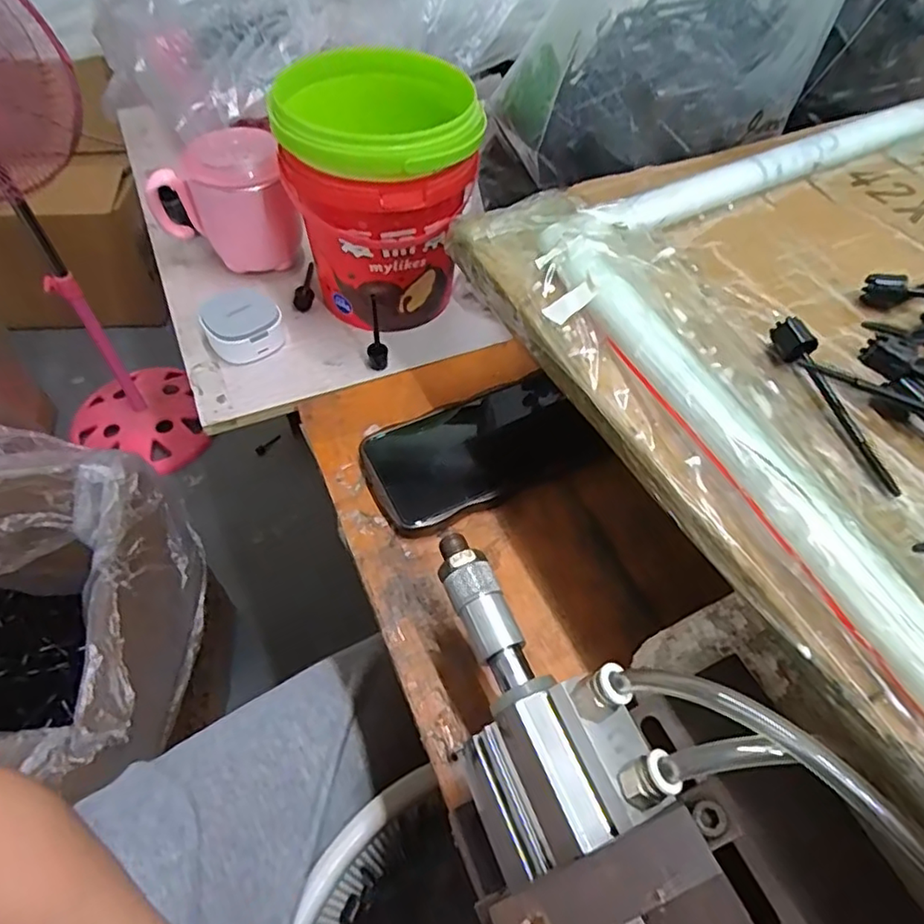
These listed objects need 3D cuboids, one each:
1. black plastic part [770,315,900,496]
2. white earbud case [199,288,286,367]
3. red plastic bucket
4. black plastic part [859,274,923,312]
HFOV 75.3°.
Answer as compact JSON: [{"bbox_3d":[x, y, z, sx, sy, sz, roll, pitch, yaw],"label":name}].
[{"bbox_3d":[0.155,-0.026,0.249,0.013,0.015,0.084,-10,56,-9],"label":"black plastic part"},{"bbox_3d":[-0.166,-0.104,0.451,0.052,0.030,0.051,-24,59,-18],"label":"white earbud case"},{"bbox_3d":[-0.058,-0.187,0.438,0.126,0.154,0.122,-10,56,-9],"label":"red plastic bucket"},{"bbox_3d":[0.243,-0.092,0.299,0.093,0.017,0.017,-14,56,-12],"label":"black plastic part"}]

